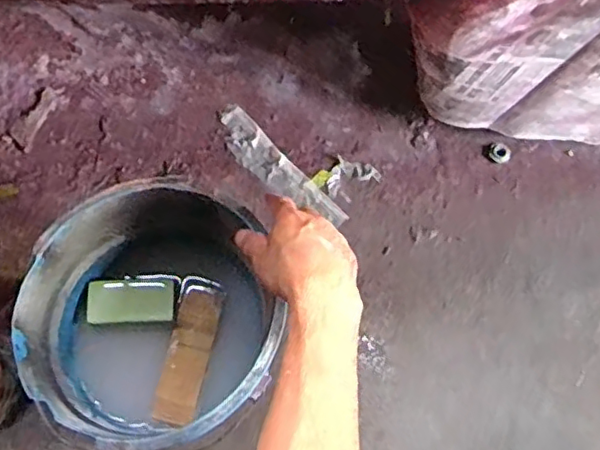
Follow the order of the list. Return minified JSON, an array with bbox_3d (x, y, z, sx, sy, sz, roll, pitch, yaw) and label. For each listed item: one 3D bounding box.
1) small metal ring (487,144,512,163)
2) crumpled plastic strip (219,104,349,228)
[{"bbox_3d":[0.320,-0.116,1.002,0.036,0.014,0.034,1,73,-2],"label":"small metal ring"},{"bbox_3d":[-0.038,-0.086,0.953,0.061,0.009,0.263,-40,79,-13],"label":"crumpled plastic strip"}]

